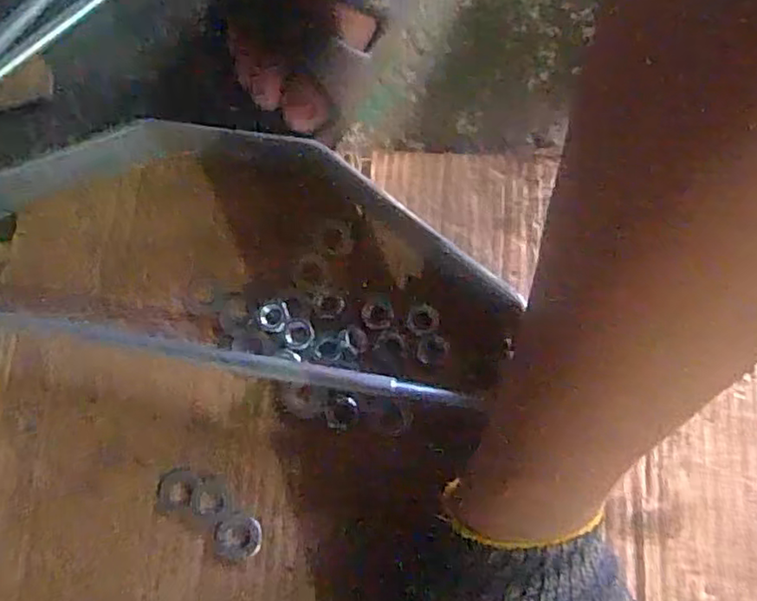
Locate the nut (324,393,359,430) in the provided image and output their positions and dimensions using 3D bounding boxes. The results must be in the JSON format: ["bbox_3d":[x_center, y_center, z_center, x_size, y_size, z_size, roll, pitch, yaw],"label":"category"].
[{"bbox_3d":[-0.022,0.065,0.365,0.019,0.004,0.020,0,77,0],"label":"nut"}]

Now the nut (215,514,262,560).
[{"bbox_3d":[-0.081,0.136,0.358,0.026,0.004,0.024,-5,77,-1],"label":"nut"}]

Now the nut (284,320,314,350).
[{"bbox_3d":[-0.048,0.020,0.371,0.017,0.004,0.017,0,77,0],"label":"nut"}]

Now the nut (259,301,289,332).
[{"bbox_3d":[-0.063,0.010,0.379,0.016,0.011,0.019,40,80,9],"label":"nut"}]

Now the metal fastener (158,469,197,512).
[{"bbox_3d":[-0.118,0.110,0.362,0.021,0.004,0.024,9,77,2],"label":"metal fastener"}]

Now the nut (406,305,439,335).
[{"bbox_3d":[0.026,0.011,0.375,0.018,0.008,0.018,0,77,0],"label":"nut"}]

